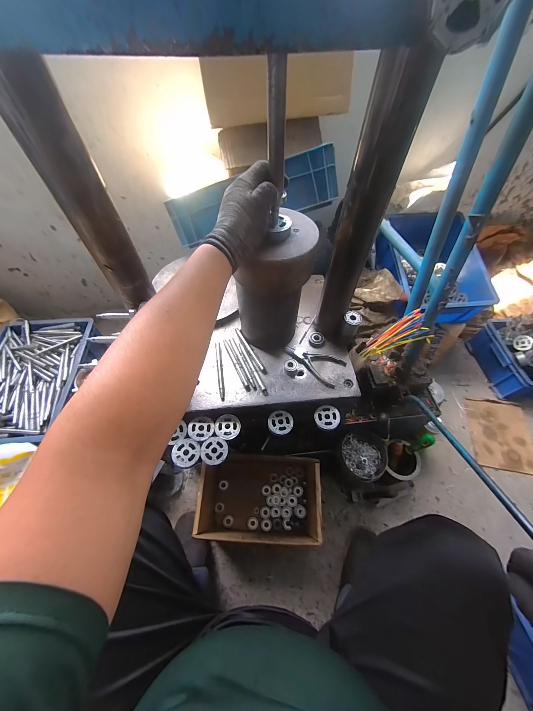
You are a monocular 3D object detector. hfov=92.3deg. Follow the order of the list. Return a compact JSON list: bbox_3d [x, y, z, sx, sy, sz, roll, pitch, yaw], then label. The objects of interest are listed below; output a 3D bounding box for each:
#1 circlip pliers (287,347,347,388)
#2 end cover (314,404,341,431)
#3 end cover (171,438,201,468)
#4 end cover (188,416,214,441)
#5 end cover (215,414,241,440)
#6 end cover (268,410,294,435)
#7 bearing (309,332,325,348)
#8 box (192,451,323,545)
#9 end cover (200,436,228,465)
[{"bbox_3d":[0.109,0.008,0.570,0.134,0.012,0.073,37,64,21],"label":"circlip pliers"},{"bbox_3d":[0.127,0.130,0.536,0.052,0.013,0.049,12,57,8],"label":"end cover"},{"bbox_3d":[-0.154,0.186,0.489,0.051,0.010,0.052,6,57,4],"label":"end cover"},{"bbox_3d":[-0.132,0.148,0.517,0.049,0.007,0.048,5,57,4],"label":"end cover"},{"bbox_3d":[-0.080,0.146,0.527,0.050,0.009,0.049,20,59,13],"label":"end cover"},{"bbox_3d":[0.030,0.139,0.534,0.052,0.006,0.052,8,57,5],"label":"end cover"},{"bbox_3d":[0.118,-0.038,0.603,0.035,0.012,0.040,12,57,8],"label":"bearing"},{"bbox_3d":[-0.017,0.404,0.727,0.300,0.214,0.194,2,57,2],"label":"box"},{"bbox_3d":[-0.101,0.185,0.498,0.050,0.005,0.052,5,57,4],"label":"end cover"}]

